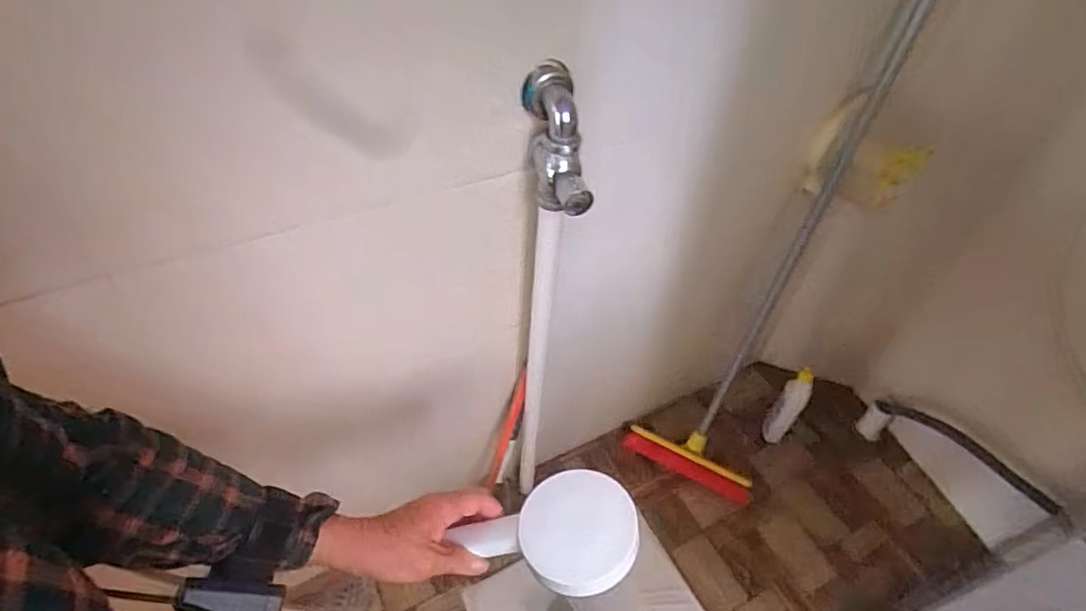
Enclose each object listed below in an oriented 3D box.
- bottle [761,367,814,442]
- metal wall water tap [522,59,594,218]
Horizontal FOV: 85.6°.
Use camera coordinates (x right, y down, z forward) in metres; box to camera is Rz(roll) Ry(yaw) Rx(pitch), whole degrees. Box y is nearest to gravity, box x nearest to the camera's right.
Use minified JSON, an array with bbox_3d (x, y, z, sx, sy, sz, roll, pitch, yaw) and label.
[{"bbox_3d":[0.575,0.245,1.390,0.053,0.201,0.098,35,55,25],"label":"bottle"},{"bbox_3d":[0.014,-0.185,0.661,0.048,0.160,0.077,-13,18,-14],"label":"metal wall water tap"}]

